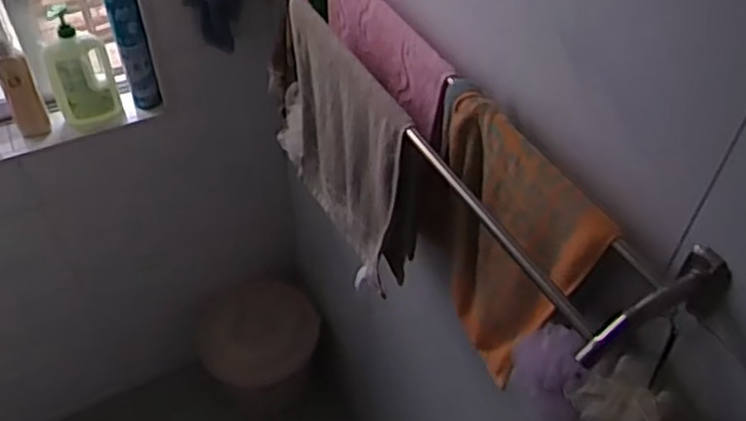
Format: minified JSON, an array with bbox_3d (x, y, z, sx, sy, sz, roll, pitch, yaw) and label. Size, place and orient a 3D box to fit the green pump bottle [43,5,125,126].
[{"bbox_3d":[-0.626,-0.300,1.479,0.126,0.256,0.060,-17,50,-16],"label":"green pump bottle"}]

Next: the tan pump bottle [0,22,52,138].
[{"bbox_3d":[-0.739,-0.268,1.438,0.069,0.247,0.063,-21,51,-19],"label":"tan pump bottle"}]

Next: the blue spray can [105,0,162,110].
[{"bbox_3d":[-0.514,-0.369,1.466,0.056,0.336,0.072,-21,51,-19],"label":"blue spray can"}]

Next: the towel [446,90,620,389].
[{"bbox_3d":[0.149,0.051,0.849,0.052,0.334,0.269,-21,51,-19],"label":"towel"}]

